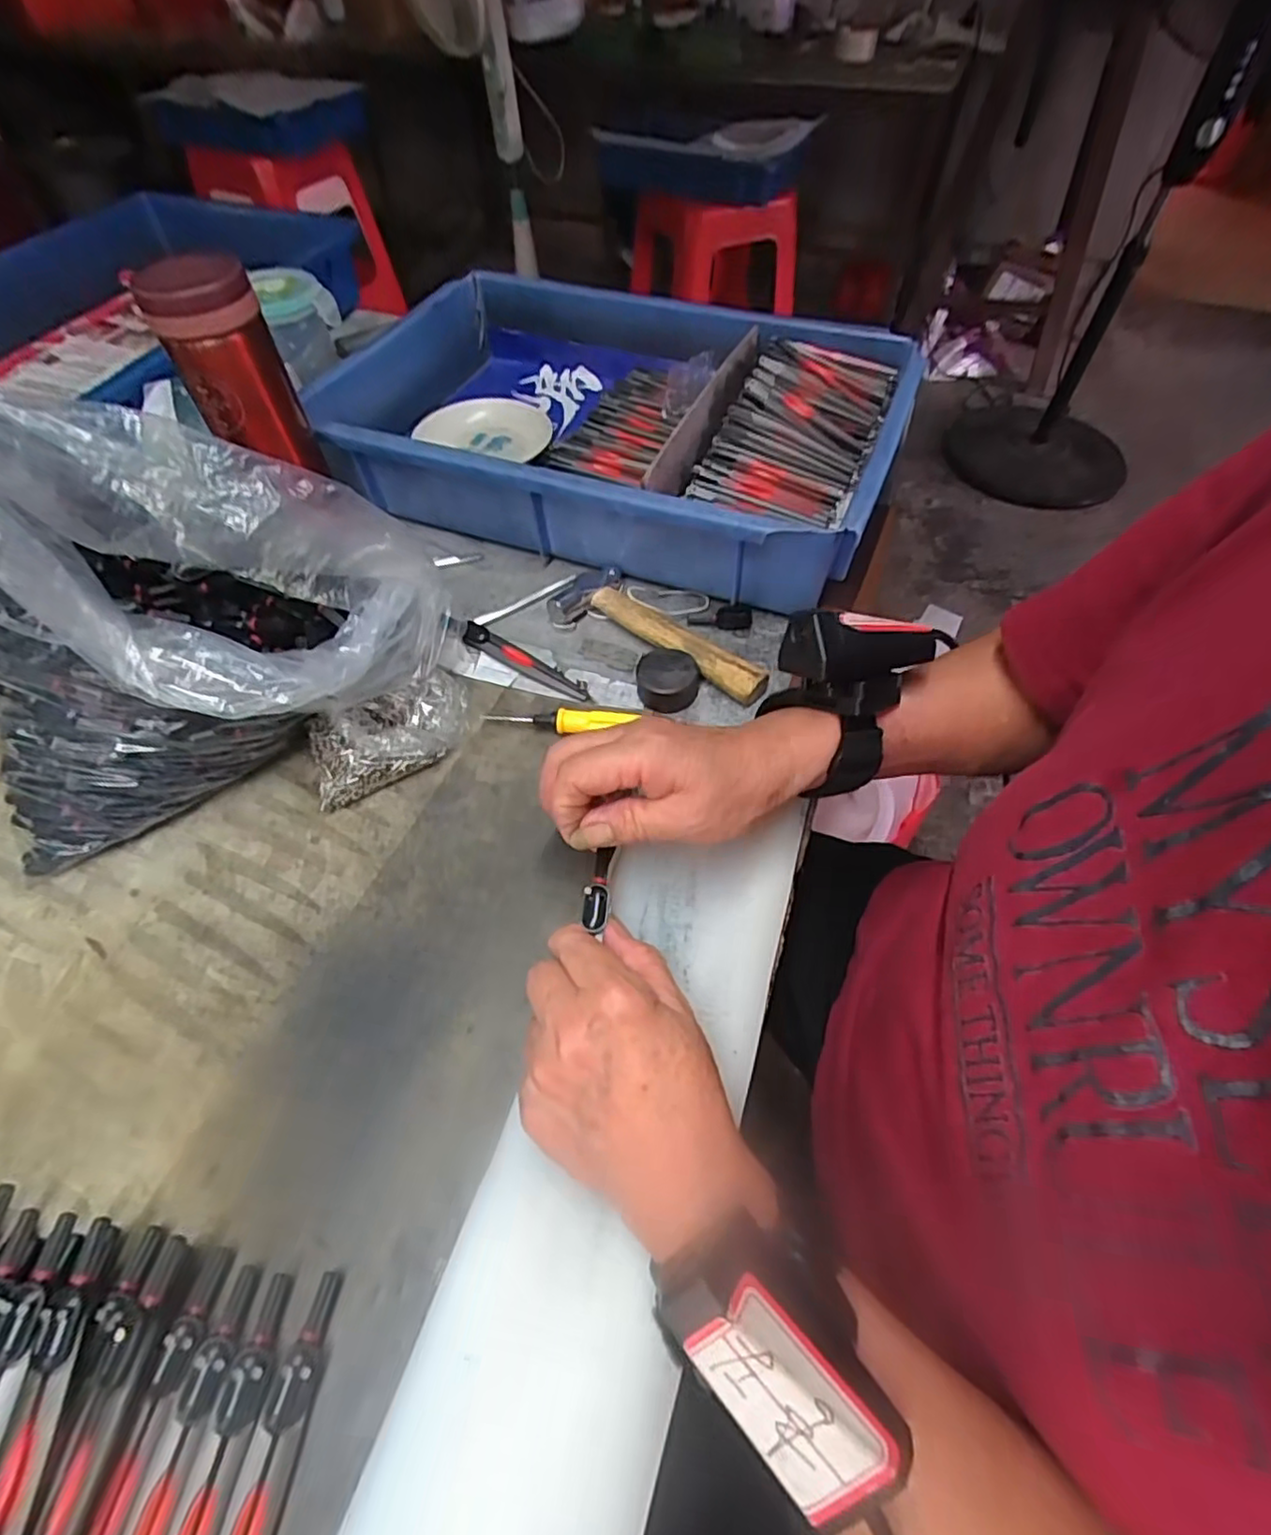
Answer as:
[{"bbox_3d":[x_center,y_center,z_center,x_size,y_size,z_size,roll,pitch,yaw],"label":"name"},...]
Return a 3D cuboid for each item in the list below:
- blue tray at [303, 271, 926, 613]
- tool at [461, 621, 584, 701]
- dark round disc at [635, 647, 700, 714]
[{"bbox_3d":[-0.022,-0.284,0.550,0.441,0.084,0.290,20,57,14],"label":"blue tray"},{"bbox_3d":[-0.074,-0.072,0.451,0.103,0.008,0.017,28,59,18],"label":"tool"},{"bbox_3d":[0.021,-0.055,0.428,0.038,0.025,0.036,0,55,0],"label":"dark round disc"}]

